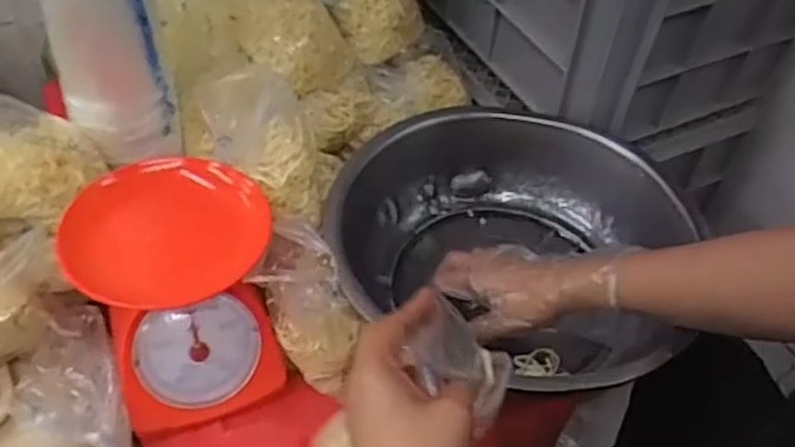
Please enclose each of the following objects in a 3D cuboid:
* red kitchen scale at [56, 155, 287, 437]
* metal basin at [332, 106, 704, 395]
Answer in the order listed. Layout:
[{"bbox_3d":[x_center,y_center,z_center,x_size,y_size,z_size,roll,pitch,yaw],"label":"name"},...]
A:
[{"bbox_3d":[-0.189,0.058,0.624,0.146,0.165,0.157,-15,50,-20],"label":"red kitchen scale"},{"bbox_3d":[0.099,0.033,0.726,0.322,0.128,0.329,3,46,-3],"label":"metal basin"}]

